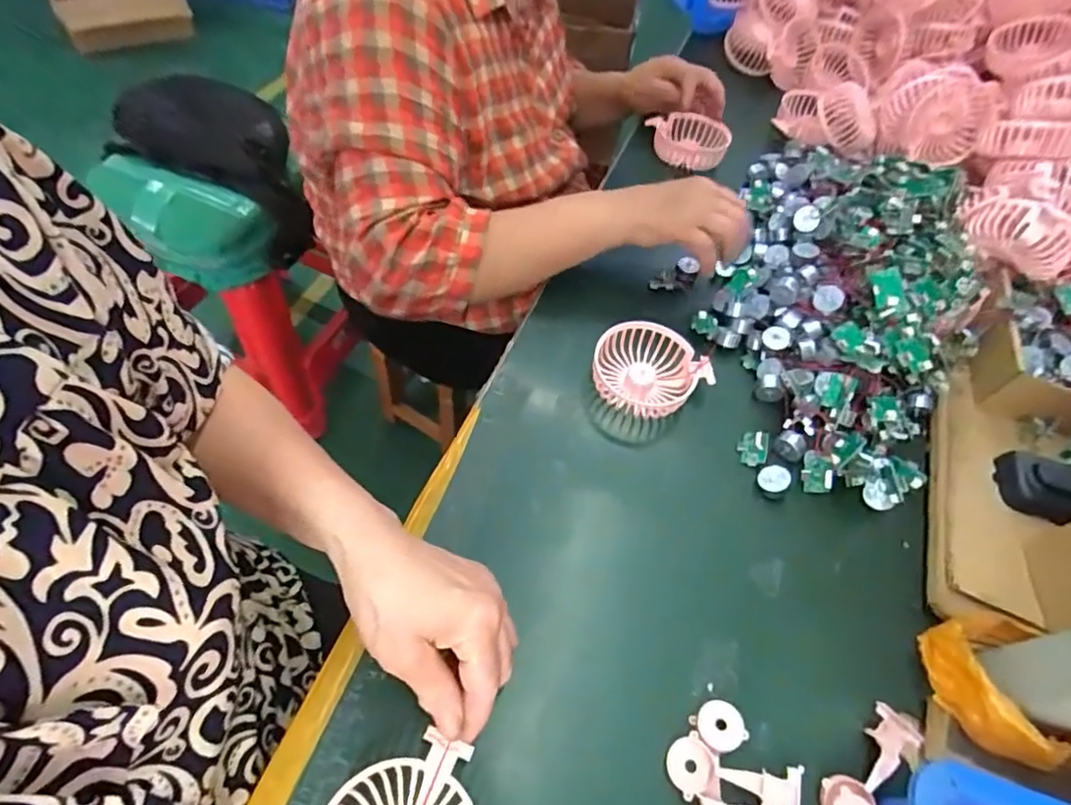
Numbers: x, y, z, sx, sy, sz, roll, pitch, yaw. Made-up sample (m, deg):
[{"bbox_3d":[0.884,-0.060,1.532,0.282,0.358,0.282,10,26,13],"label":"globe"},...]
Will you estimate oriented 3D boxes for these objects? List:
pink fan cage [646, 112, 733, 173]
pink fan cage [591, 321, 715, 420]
[{"bbox_3d":[0.189,-0.323,0.724,0.091,0.040,0.094,7,55,0],"label":"pink fan cage"},{"bbox_3d":[0.098,-0.028,0.518,0.082,0.035,0.086,2,55,-4],"label":"pink fan cage"}]

